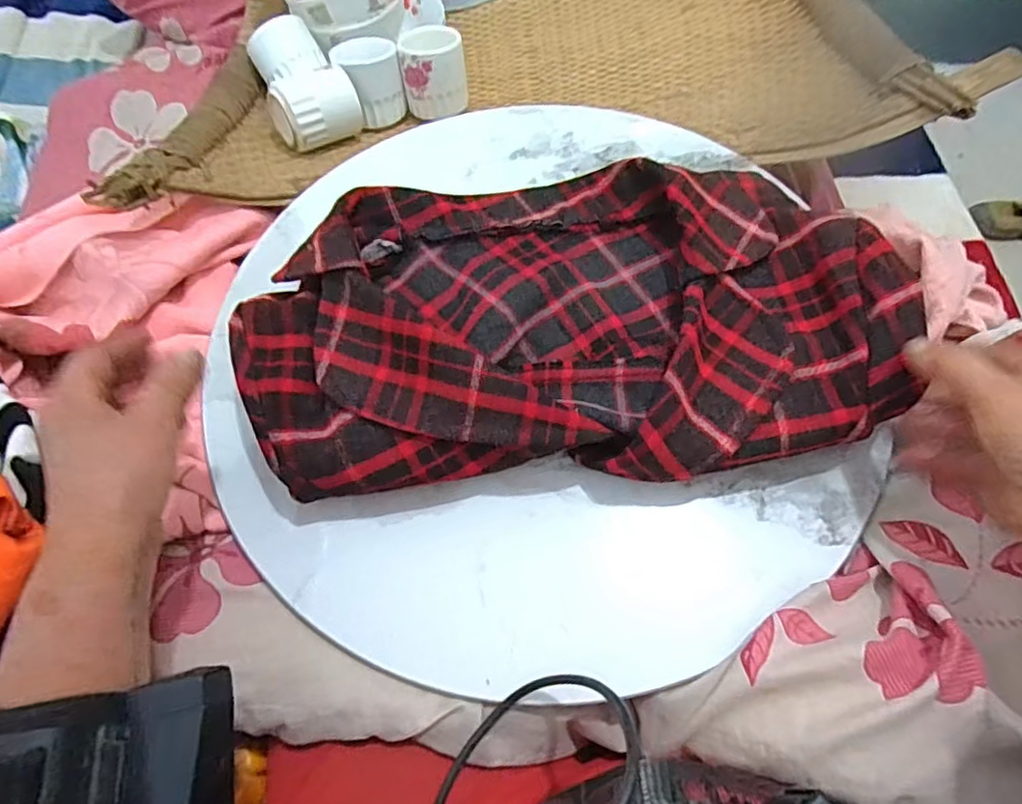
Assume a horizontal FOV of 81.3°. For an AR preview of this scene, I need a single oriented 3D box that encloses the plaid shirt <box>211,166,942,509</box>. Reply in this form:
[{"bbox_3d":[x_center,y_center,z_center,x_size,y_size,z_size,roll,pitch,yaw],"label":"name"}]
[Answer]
[{"bbox_3d":[0.032,-0.062,0.388,0.391,0.064,0.221,-7,58,-2],"label":"plaid shirt"}]

